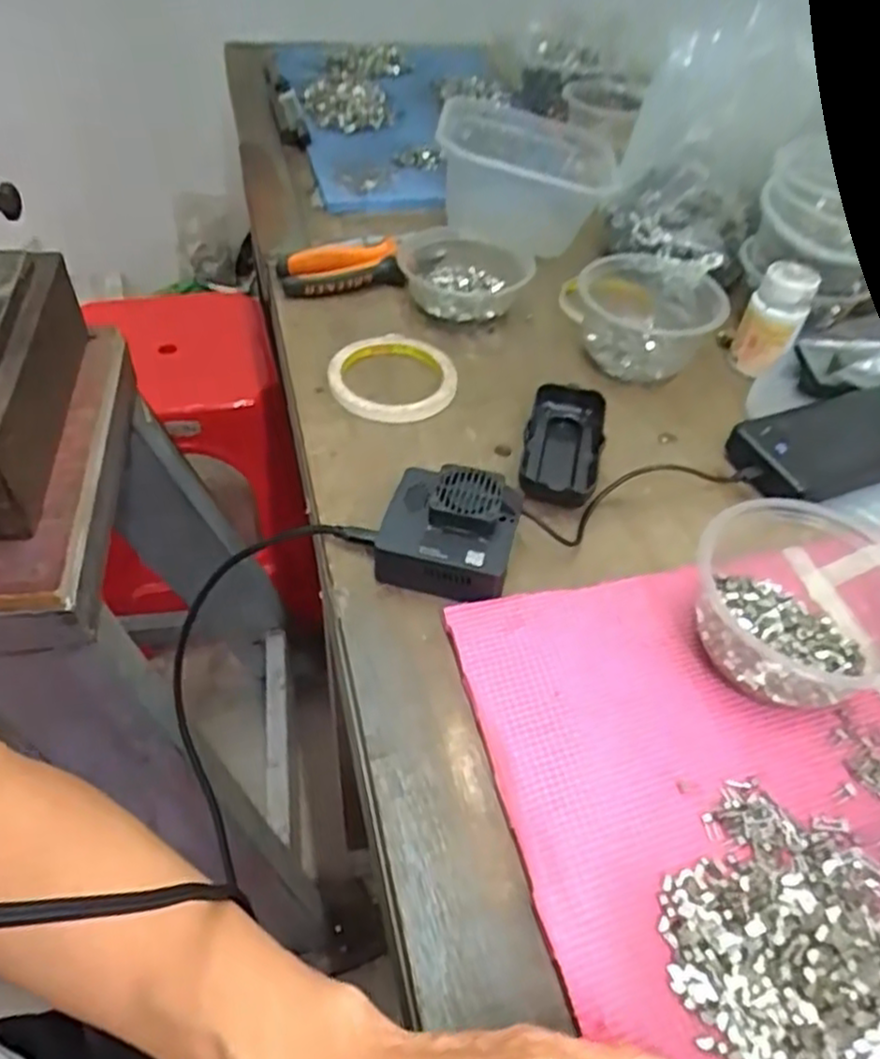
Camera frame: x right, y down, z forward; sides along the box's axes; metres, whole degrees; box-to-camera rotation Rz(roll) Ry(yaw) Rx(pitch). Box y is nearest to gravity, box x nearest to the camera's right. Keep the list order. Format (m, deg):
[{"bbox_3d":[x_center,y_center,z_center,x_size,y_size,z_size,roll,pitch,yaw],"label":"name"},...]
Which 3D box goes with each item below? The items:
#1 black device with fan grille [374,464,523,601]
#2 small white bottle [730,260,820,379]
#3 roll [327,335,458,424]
[{"bbox_3d":[0.005,0.001,0.435,0.076,0.042,0.070,13,49,8],"label":"black device with fan grille"},{"bbox_3d":[0.266,-0.168,0.580,0.043,0.074,0.043,21,51,14],"label":"small white bottle"},{"bbox_3d":[-0.037,-0.119,0.564,0.096,0.017,0.096,2,49,-2],"label":"roll"}]

